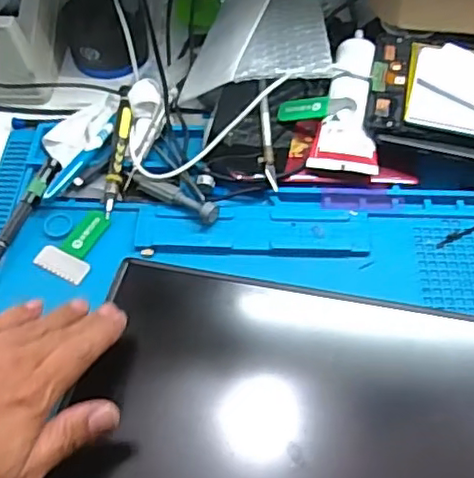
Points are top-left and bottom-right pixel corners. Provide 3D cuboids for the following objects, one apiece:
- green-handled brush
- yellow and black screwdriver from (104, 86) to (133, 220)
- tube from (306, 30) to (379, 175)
[{"bbox_3d":[-0.130,0.002,0.501,0.044,0.004,0.062,22,59,16],"label":"green-handled brush"},{"bbox_3d":[-0.104,-0.078,0.537,0.017,0.014,0.125,3,69,3],"label":"yellow and black screwdriver"},{"bbox_3d":[0.107,-0.126,0.557,0.056,0.041,0.167,11,56,9],"label":"tube"}]

